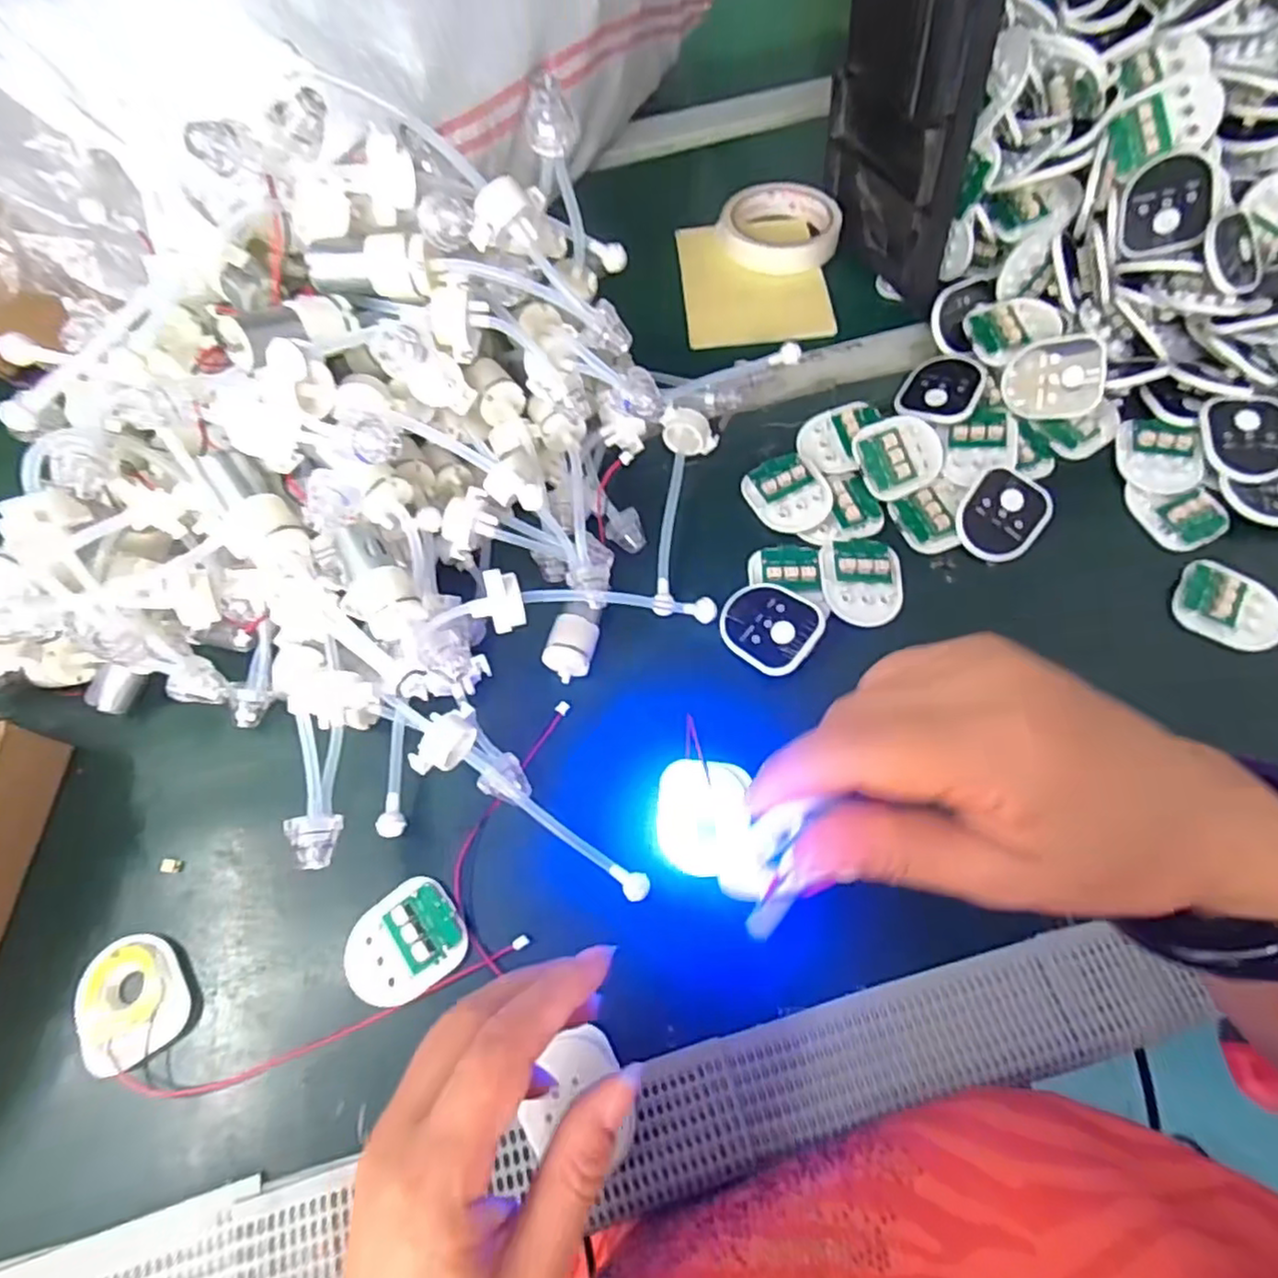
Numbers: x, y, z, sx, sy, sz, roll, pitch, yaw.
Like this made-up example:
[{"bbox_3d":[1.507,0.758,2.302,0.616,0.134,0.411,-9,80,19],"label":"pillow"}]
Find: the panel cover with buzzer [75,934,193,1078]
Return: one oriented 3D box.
[{"bbox_3d":[-0.251,0.178,0.330,0.047,0.010,0.057,-29,67,-10],"label":"panel cover with buzzer"}]

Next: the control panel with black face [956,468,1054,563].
[{"bbox_3d":[0.229,-0.077,0.421,0.050,0.006,0.059,38,92,1],"label":"control panel with black face"}]

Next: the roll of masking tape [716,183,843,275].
[{"bbox_3d":[0.114,-0.335,0.542,0.088,0.017,0.091,-1,65,3],"label":"roll of masking tape"}]

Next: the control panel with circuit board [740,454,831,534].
[{"bbox_3d":[0.098,-0.096,0.435,0.049,0.009,0.054,-20,65,-6],"label":"control panel with circuit board"}]

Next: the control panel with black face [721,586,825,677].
[{"bbox_3d":[0.077,-0.008,0.397,0.049,0.006,0.057,-48,59,-3],"label":"control panel with black face"}]

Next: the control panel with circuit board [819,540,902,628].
[{"bbox_3d":[0.137,-0.036,0.409,0.048,0.007,0.055,-2,65,2],"label":"control panel with circuit board"}]

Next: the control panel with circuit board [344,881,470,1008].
[{"bbox_3d":[-0.118,0.153,0.337,0.057,0.014,0.050,-38,68,-14],"label":"control panel with circuit board"}]

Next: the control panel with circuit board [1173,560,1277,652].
[{"bbox_3d":[0.351,-0.020,0.395,0.055,0.008,0.046,24,68,14],"label":"control panel with circuit board"}]

